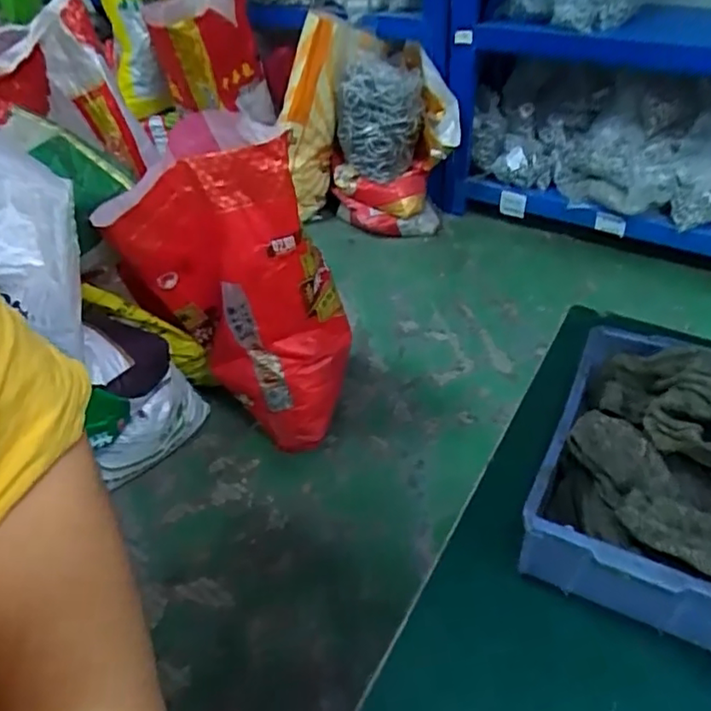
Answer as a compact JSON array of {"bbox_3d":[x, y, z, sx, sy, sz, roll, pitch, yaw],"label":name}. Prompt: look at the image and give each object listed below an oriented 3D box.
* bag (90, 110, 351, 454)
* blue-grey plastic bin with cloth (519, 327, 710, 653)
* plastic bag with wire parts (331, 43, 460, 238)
[{"bbox_3d":[-0.233,-0.097,1.160,0.374,0.593,0.237,13,44,18],"label":"bag"},{"bbox_3d":[0.144,0.056,0.296,0.093,0.073,0.144,17,46,23],"label":"blue-grey plastic bin with cloth"},{"bbox_3d":[0.104,-0.570,1.698,0.345,0.485,0.205,-4,41,0],"label":"plastic bag with wire parts"}]

